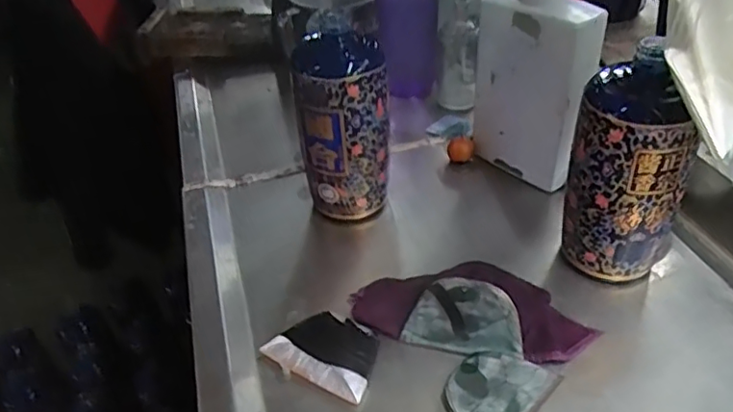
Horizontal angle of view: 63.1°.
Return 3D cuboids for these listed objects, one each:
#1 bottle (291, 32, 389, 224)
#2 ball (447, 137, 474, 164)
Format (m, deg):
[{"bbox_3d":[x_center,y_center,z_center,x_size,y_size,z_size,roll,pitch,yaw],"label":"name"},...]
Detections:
[{"bbox_3d":[-0.019,-0.062,0.542,0.082,0.182,0.069,-9,39,-1],"label":"bottle"},{"bbox_3d":[0.101,-0.061,0.636,0.026,0.030,0.023,1,40,11],"label":"ball"}]

